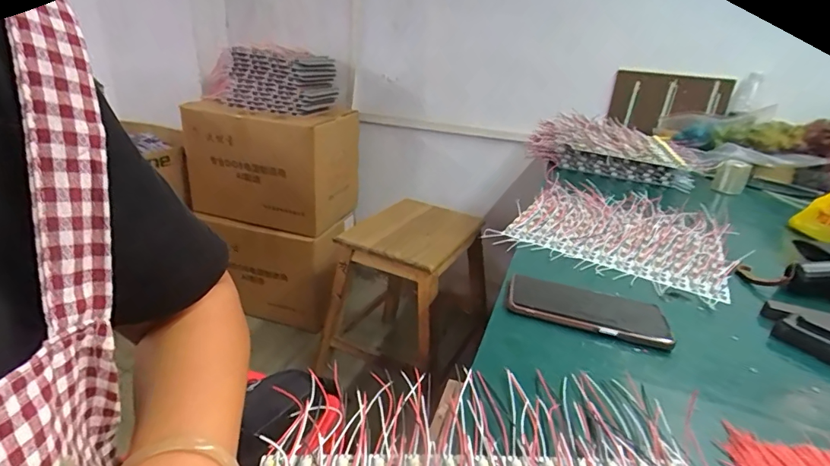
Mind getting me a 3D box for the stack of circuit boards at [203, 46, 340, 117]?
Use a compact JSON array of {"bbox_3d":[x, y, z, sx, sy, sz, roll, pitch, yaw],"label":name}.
[{"bbox_3d":[-0.455,-0.503,1.447,0.392,0.178,0.252,16,31,27],"label":"stack of circuit boards"}]

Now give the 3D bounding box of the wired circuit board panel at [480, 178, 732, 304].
[{"bbox_3d":[0.313,-0.010,0.691,0.289,0.027,0.262,18,32,29],"label":"wired circuit board panel"}]

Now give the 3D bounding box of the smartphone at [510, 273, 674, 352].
[{"bbox_3d":[0.182,0.080,0.482,0.161,0.011,0.069,13,26,13],"label":"smartphone"}]

